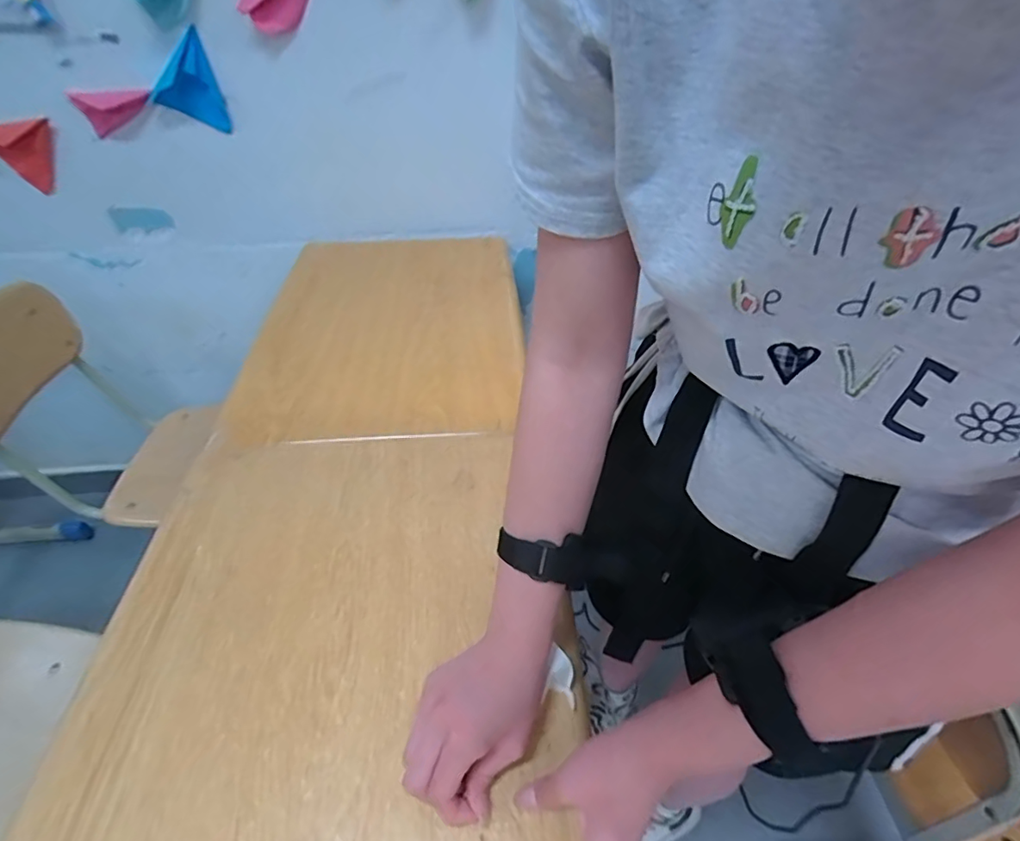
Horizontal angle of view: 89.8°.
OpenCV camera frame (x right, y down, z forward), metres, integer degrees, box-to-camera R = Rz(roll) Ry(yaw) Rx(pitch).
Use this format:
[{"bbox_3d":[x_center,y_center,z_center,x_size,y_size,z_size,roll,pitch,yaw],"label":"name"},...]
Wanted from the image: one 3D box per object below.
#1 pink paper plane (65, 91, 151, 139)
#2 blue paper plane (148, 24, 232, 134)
[{"bbox_3d":[-0.792,-0.632,1.034,0.193,0.077,0.034,-4,41,13],"label":"pink paper plane"},{"bbox_3d":[-0.592,-0.640,0.955,0.136,0.168,0.024,14,57,-26],"label":"blue paper plane"}]

